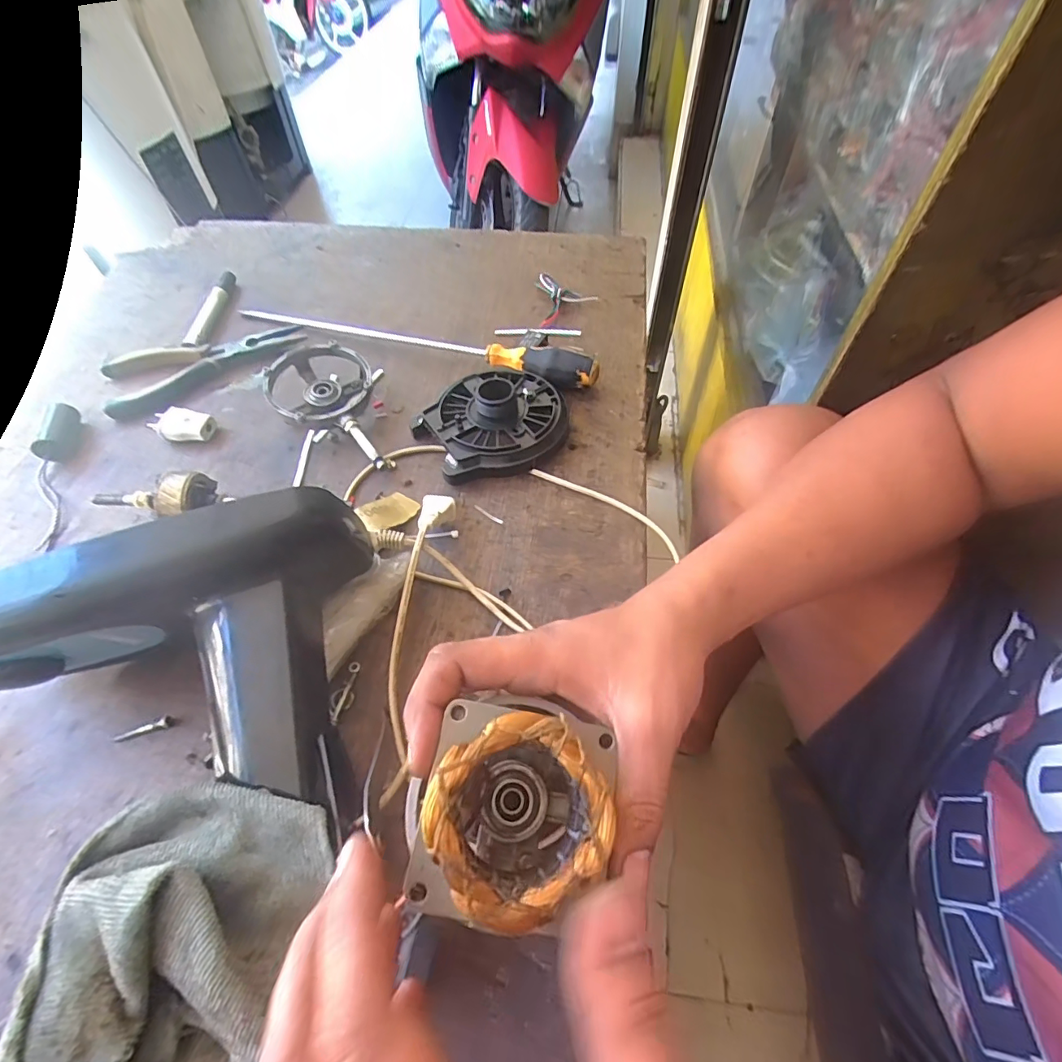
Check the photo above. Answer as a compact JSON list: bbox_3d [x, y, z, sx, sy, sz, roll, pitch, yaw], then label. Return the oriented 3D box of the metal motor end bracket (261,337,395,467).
[{"bbox_3d":[-0.179,-0.108,0.442,0.096,0.037,0.147,-12,56,-6],"label":"metal motor end bracket"}]

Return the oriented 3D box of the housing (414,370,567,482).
[{"bbox_3d":[-0.034,-0.098,0.431,0.132,0.036,0.112,-12,56,-6],"label":"housing"}]

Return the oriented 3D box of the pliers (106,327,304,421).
[{"bbox_3d":[-0.320,-0.166,0.497,0.184,0.018,0.085,-23,58,-13],"label":"pliers"}]

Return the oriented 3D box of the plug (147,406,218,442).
[{"bbox_3d":[-0.310,-0.092,0.446,0.051,0.020,0.029,8,57,8],"label":"plug"}]

